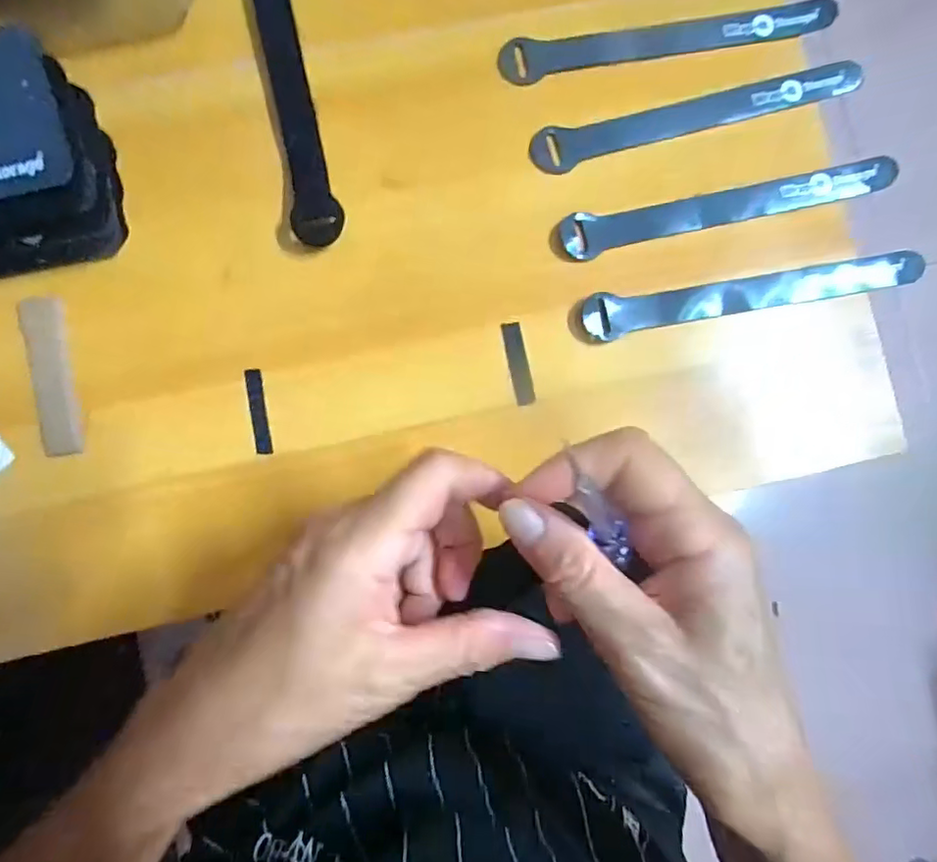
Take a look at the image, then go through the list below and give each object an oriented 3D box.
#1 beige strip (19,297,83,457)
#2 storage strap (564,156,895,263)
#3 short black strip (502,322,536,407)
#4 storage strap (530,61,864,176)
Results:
[{"bbox_3d":[-0.228,-0.031,0.308,0.022,0.005,0.088,-14,87,-4],"label":"beige strip"},{"bbox_3d":[0.150,-0.130,0.326,0.194,0.012,0.024,-13,87,-4],"label":"storage strap"},{"bbox_3d":[0.029,-0.038,0.318,0.011,0.004,0.047,-12,87,-4],"label":"short black strip"},{"bbox_3d":[0.135,-0.188,0.332,0.201,0.006,0.025,-17,88,-4],"label":"storage strap"}]

